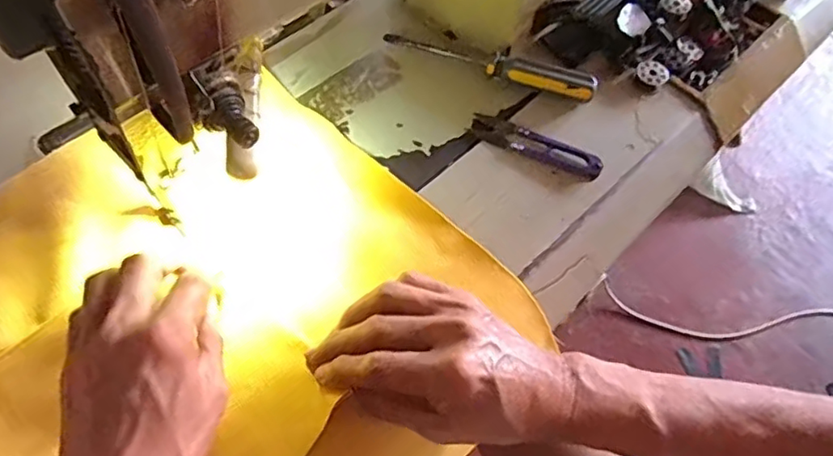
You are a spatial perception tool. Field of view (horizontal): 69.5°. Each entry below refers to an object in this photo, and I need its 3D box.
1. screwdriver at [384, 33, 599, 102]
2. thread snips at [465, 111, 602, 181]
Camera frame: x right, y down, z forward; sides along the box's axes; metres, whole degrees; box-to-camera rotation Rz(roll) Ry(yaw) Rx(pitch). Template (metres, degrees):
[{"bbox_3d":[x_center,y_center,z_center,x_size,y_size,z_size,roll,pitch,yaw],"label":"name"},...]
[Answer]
[{"bbox_3d":[0.056,-0.129,0.470,0.167,0.020,0.021,20,60,8],"label":"screwdriver"},{"bbox_3d":[0.088,-0.061,0.444,0.099,0.010,0.022,24,61,10],"label":"thread snips"}]

